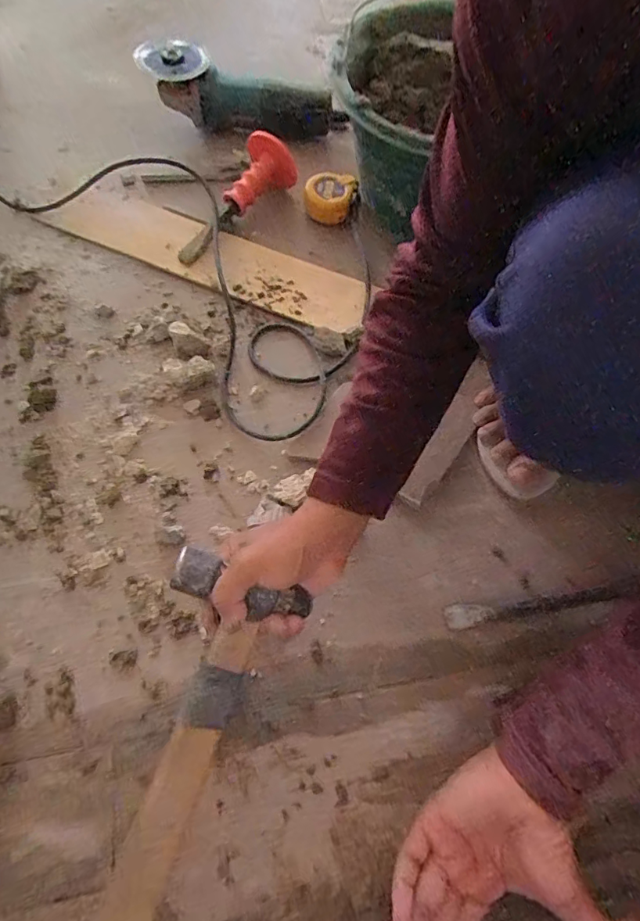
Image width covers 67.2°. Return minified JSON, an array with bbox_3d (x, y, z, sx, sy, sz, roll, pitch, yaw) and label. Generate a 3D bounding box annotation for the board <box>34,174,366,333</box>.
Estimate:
[{"bbox_3d":[-0.135,-0.264,0.600,0.407,0.022,0.092,22,69,6],"label":"board"}]

